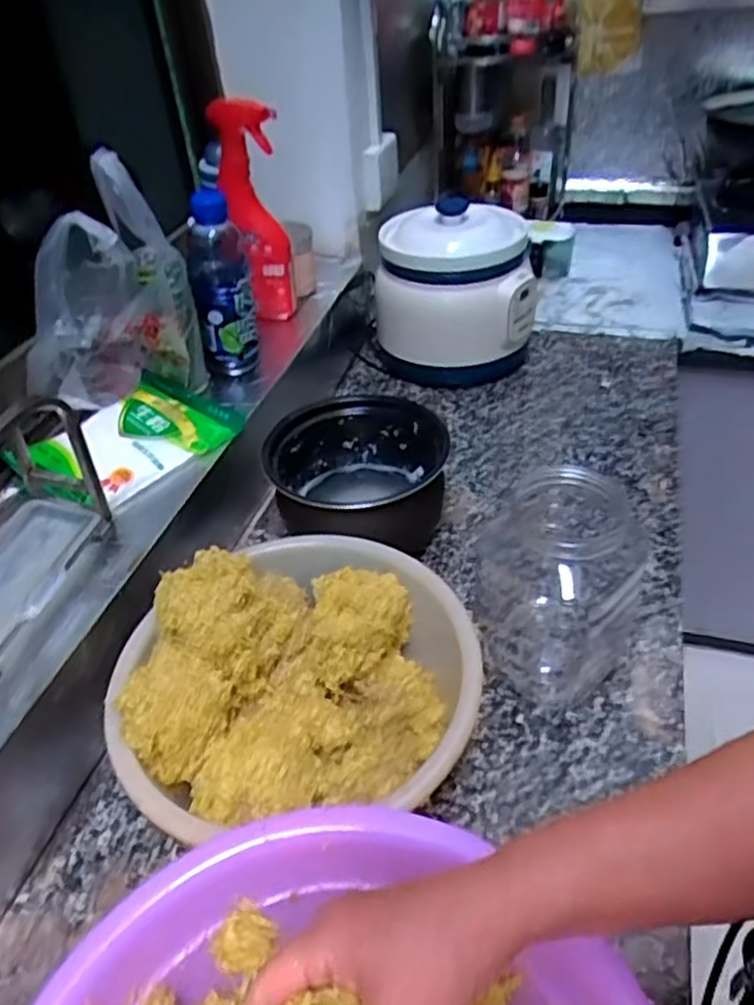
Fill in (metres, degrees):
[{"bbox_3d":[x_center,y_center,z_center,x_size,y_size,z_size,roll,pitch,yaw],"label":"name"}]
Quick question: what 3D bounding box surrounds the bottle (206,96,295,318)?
[{"bbox_3d":[-0.156,-0.366,0.900,0.086,0.255,0.046,5,41,12],"label":"bottle"}]

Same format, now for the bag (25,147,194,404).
[{"bbox_3d":[-0.292,-0.209,0.743,0.183,0.238,0.106,-25,44,-22],"label":"bag"}]

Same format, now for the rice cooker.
[{"bbox_3d":[0.115,-0.320,1.087,0.222,0.230,0.207,-8,40,-4],"label":"rice cooker"}]

